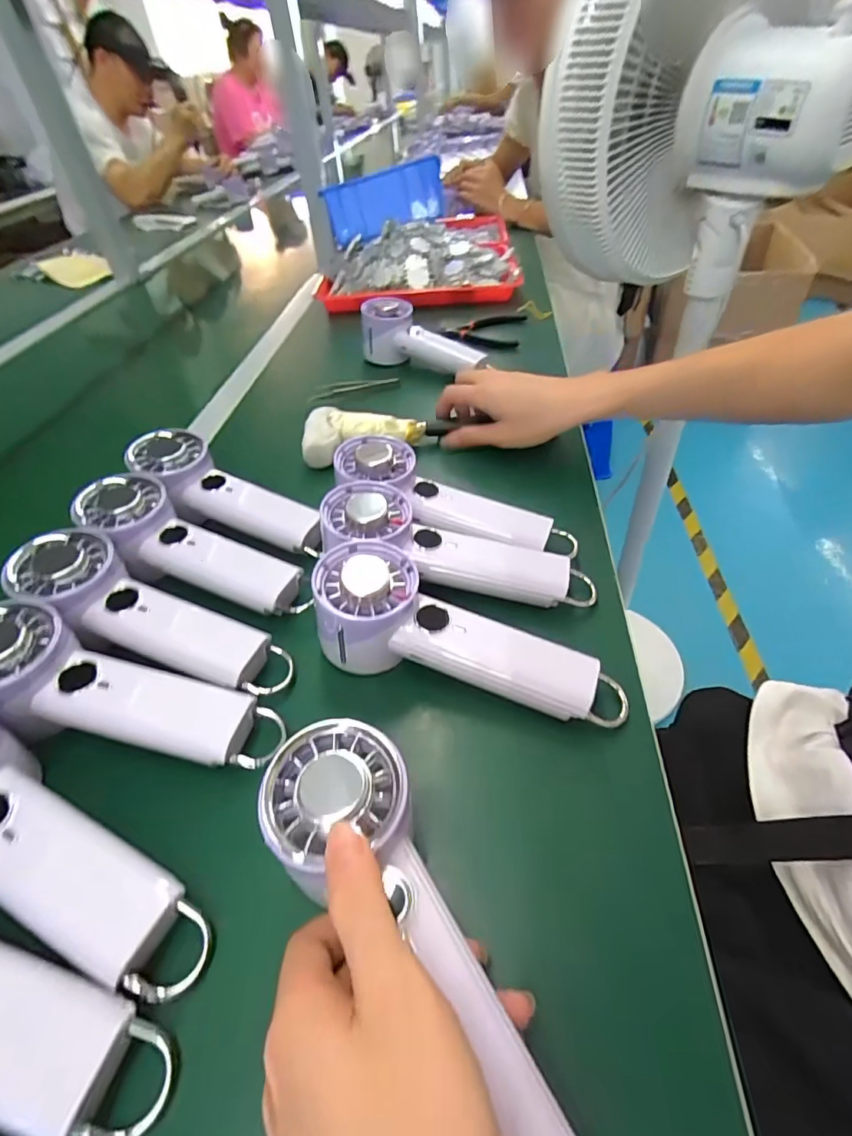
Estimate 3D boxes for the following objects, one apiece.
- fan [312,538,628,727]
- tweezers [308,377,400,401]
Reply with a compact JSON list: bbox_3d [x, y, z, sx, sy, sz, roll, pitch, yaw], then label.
[{"bbox_3d":[0.021,0.047,0.310,0.192,0.053,0.068,21,49,8],"label":"fan"},{"bbox_3d":[-0.085,-0.214,0.597,0.105,0.010,0.016,-17,45,-10],"label":"tweezers"}]

